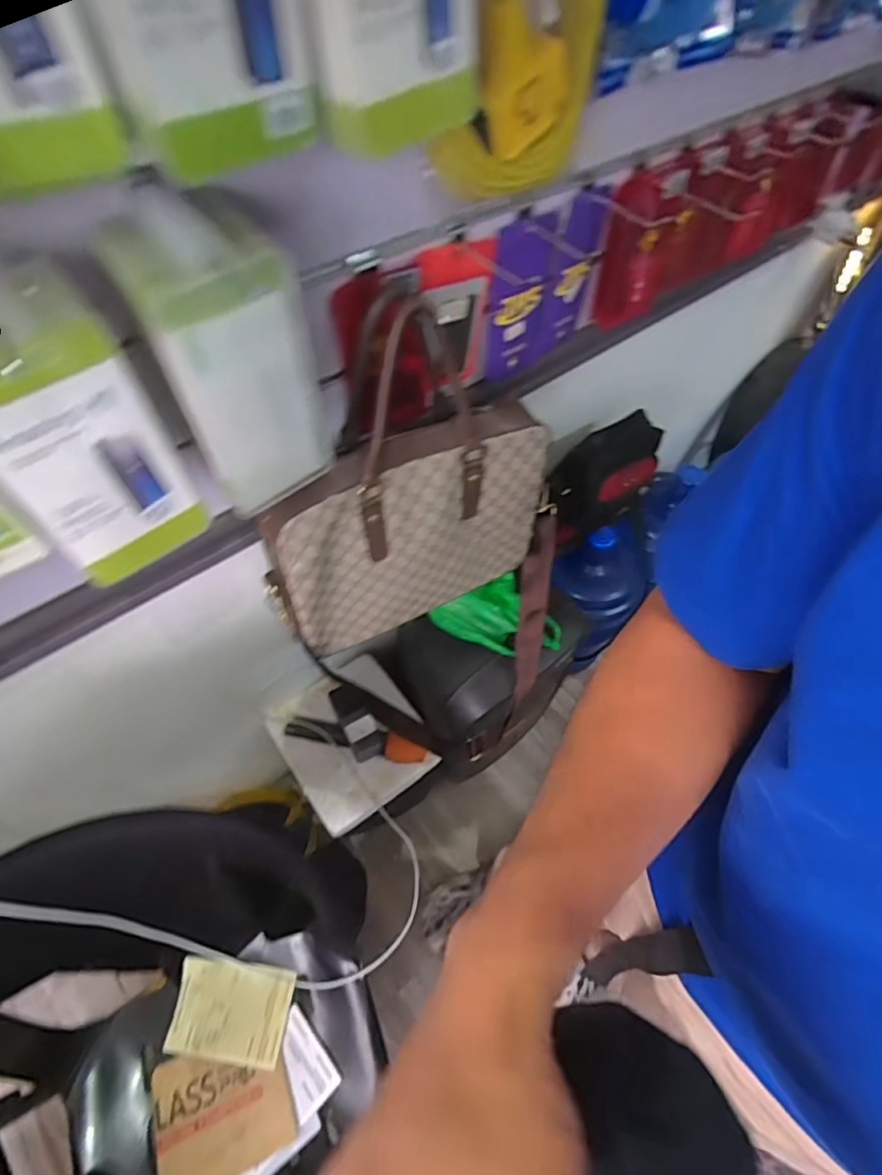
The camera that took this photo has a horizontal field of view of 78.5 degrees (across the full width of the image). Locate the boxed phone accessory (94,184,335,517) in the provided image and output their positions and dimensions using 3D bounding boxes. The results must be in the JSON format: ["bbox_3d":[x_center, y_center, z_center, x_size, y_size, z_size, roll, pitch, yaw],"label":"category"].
[{"bbox_3d":[-0.143,-0.158,0.379,0.098,0.179,0.091,-29,63,-19],"label":"boxed phone accessory"}]

